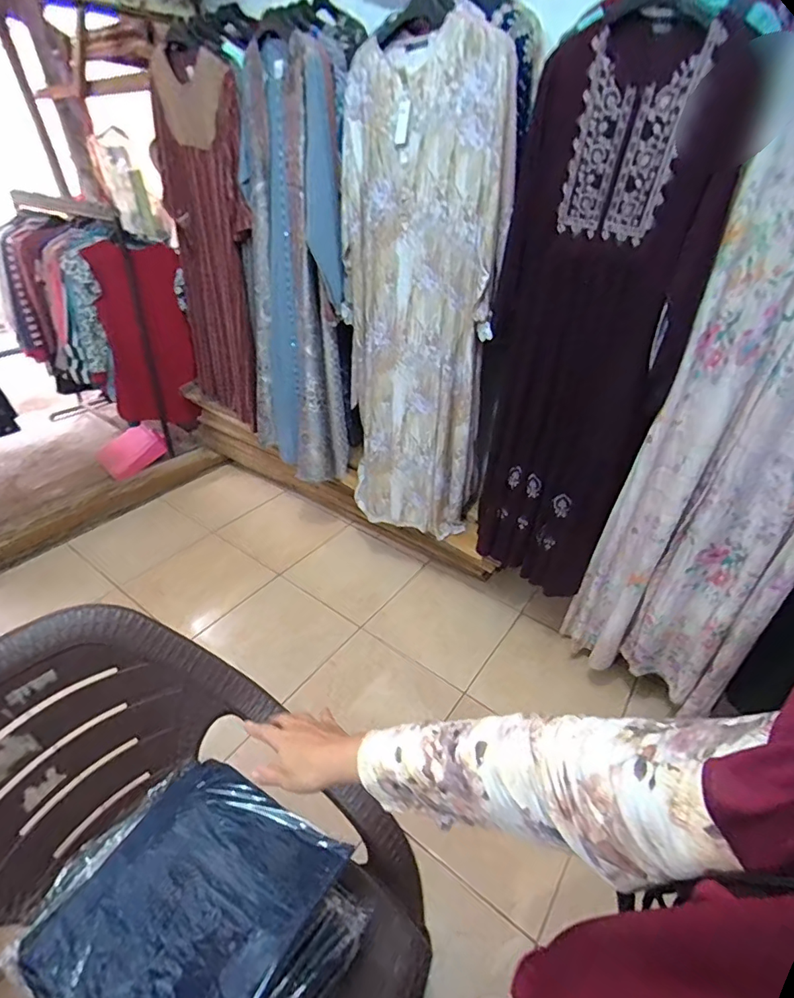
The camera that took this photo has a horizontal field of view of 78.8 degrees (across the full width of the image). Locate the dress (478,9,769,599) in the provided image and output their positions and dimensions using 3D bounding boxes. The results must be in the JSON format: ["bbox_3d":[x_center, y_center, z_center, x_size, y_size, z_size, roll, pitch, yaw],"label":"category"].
[{"bbox_3d":[0.429,-0.297,1.162,0.206,1.193,0.385,-24,43,-33],"label":"dress"}]

